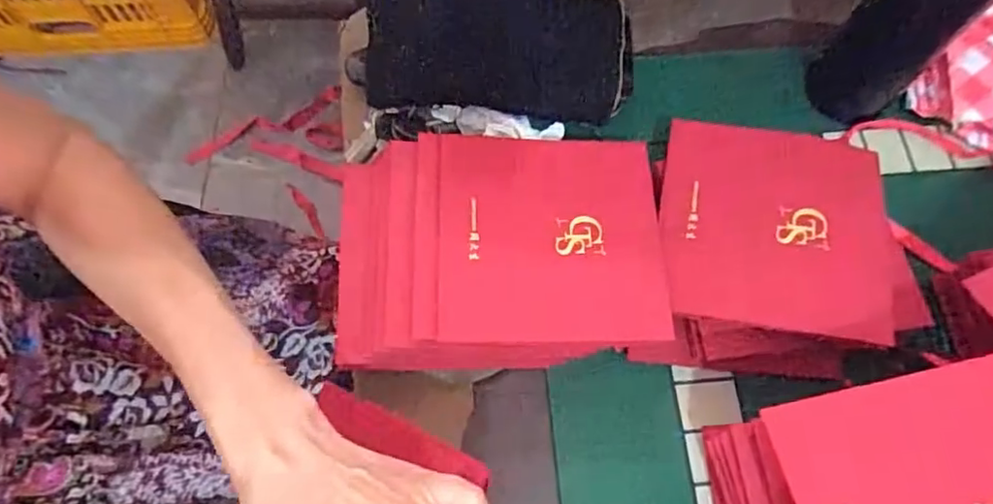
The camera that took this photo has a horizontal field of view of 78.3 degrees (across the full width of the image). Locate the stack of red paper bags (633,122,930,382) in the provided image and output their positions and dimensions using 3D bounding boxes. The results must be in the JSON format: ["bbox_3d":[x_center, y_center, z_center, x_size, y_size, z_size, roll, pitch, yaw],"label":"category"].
[{"bbox_3d":[0.181,0.000,0.400,0.156,0.052,0.159,10,70,2],"label":"stack of red paper bags"}]

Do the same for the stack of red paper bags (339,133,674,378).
[{"bbox_3d":[0.002,-0.003,0.393,0.200,0.043,0.144,-2,70,-3],"label":"stack of red paper bags"}]

